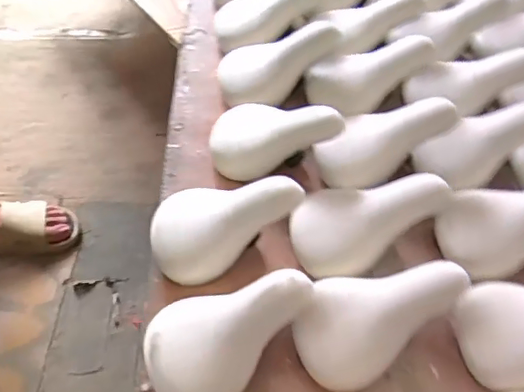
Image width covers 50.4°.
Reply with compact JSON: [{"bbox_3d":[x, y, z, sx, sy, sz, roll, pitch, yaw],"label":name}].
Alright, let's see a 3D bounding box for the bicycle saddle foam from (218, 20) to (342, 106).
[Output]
[{"bbox_3d":[0.024,-0.200,0.838,0.190,0.065,0.098,-25,57,7],"label":"bicycle saddle foam"}]

